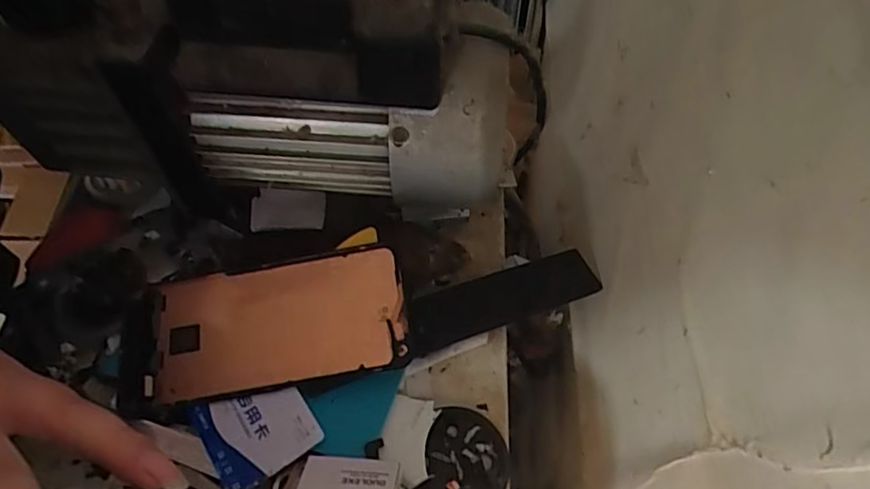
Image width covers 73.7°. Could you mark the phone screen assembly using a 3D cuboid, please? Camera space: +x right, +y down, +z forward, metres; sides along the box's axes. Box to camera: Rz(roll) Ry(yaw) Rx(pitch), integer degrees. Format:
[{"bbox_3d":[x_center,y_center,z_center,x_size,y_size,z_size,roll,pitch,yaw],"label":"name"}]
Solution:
[{"bbox_3d":[-0.097,0.046,0.324,0.159,0.006,0.073,-11,65,1],"label":"phone screen assembly"}]

